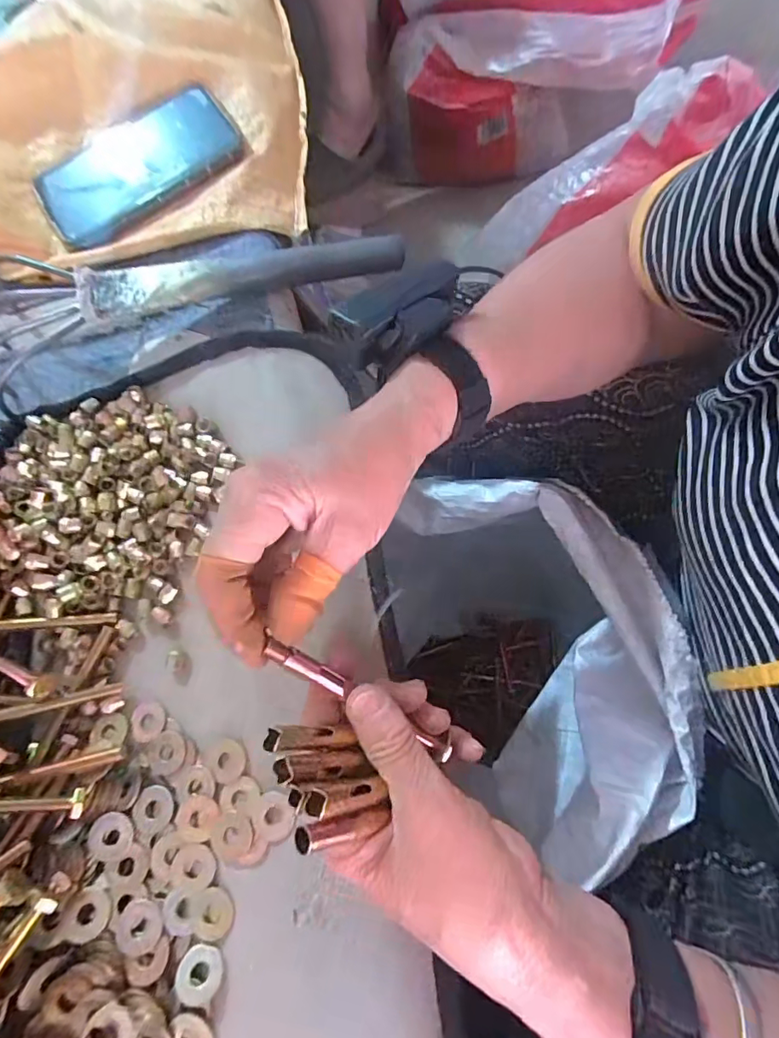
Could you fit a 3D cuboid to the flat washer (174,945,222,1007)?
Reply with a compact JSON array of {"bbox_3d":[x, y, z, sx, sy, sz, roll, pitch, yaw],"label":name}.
[{"bbox_3d":[-0.089,0.214,0.237,0.022,0.004,0.020,-3,71,7],"label":"flat washer"}]

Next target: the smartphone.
[{"bbox_3d":[-0.200,-0.281,0.398,0.156,0.010,0.086,-32,83,0],"label":"smartphone"}]

